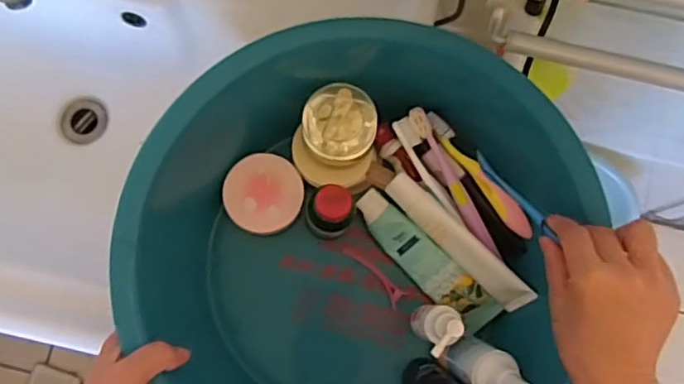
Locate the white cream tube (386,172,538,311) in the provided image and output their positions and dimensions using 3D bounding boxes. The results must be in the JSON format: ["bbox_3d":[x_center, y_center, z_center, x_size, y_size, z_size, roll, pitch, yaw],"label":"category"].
[{"bbox_3d":[0.103,0.044,0.551,0.155,0.024,0.027,43,82,8],"label":"white cream tube"}]

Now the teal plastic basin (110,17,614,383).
[{"bbox_3d":[0.019,0.058,0.532,0.350,0.163,0.336,0,79,0],"label":"teal plastic basin"}]

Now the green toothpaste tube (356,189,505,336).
[{"bbox_3d":[0.077,0.064,0.576,0.162,0.021,0.039,44,104,-1],"label":"green toothpaste tube"}]

